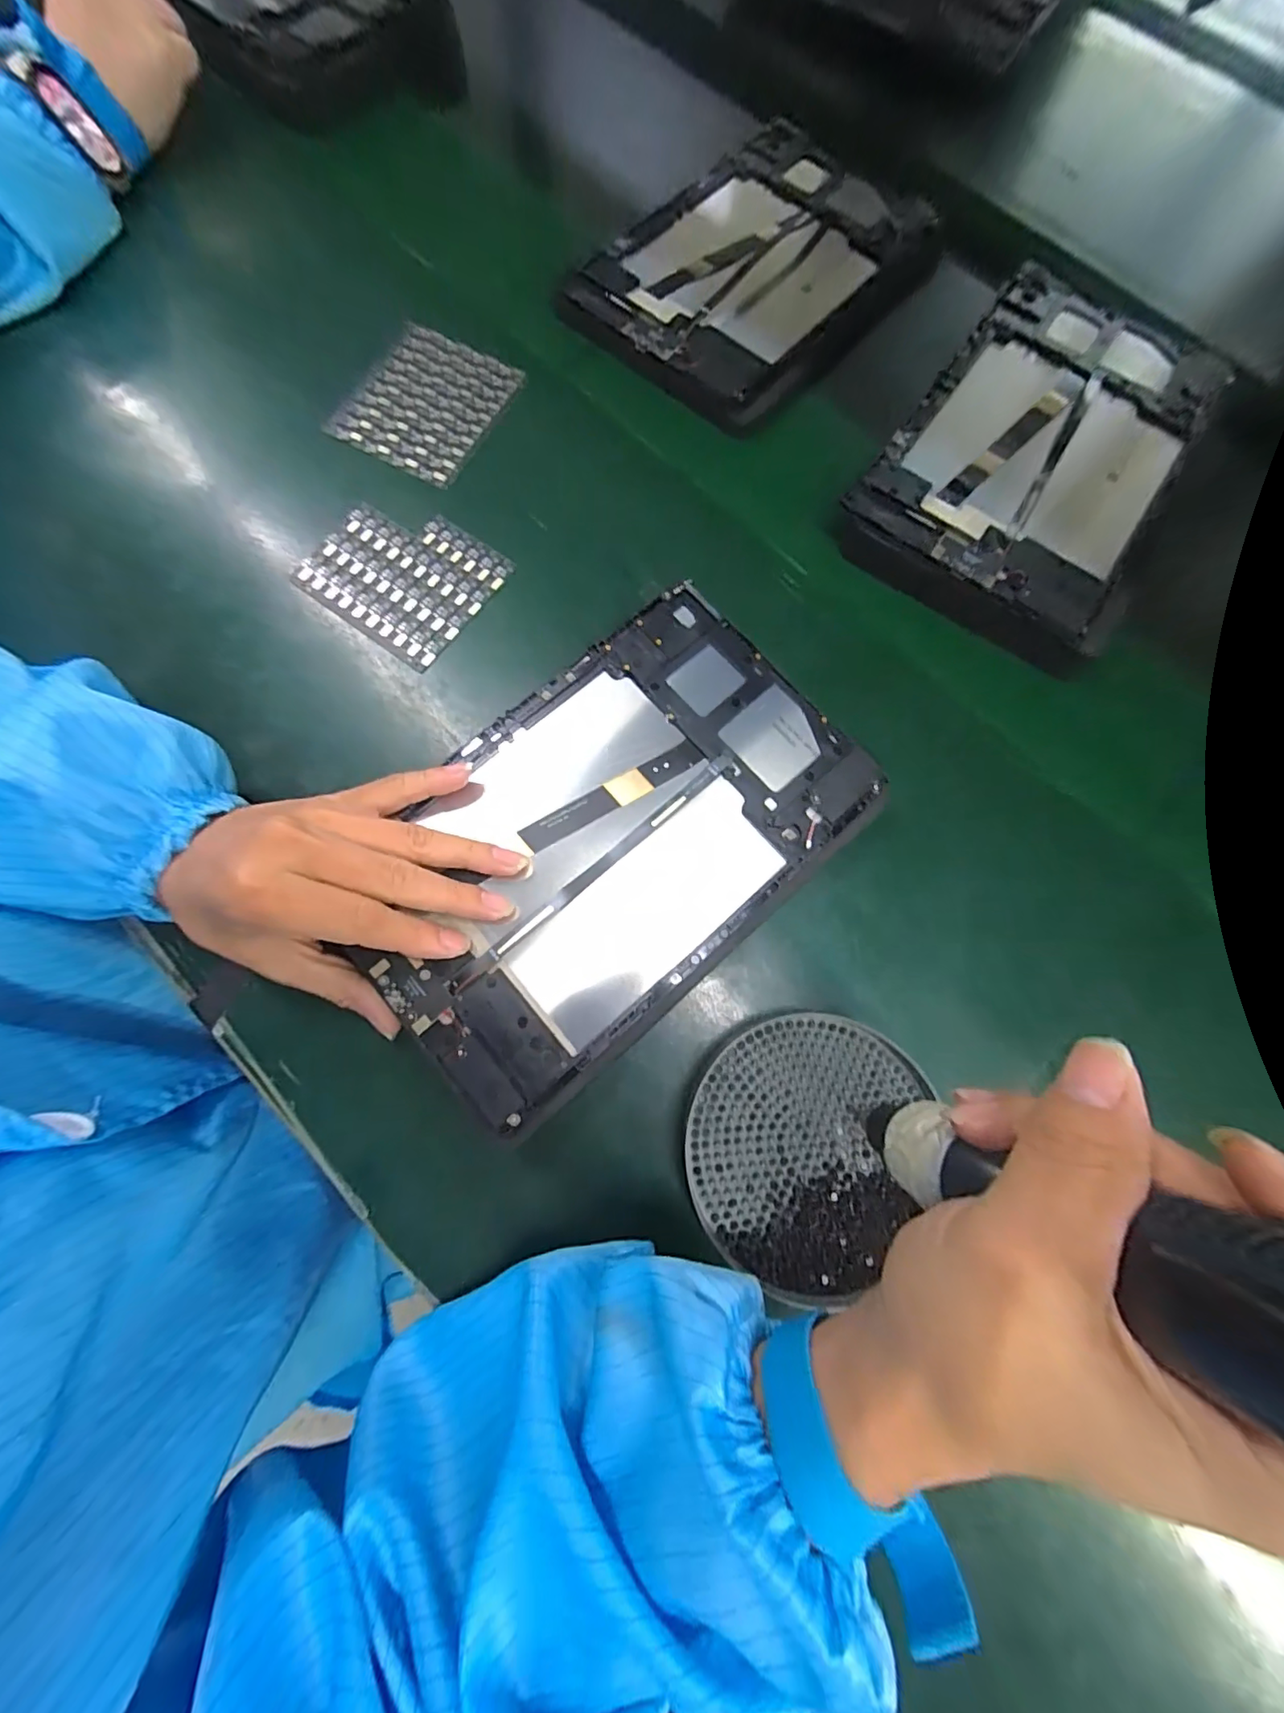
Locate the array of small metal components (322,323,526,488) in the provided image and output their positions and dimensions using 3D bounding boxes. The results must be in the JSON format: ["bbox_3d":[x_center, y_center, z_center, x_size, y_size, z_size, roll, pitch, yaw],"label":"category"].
[{"bbox_3d":[-0.132,-0.281,0.333,0.086,0.006,0.096,27,77,6],"label":"array of small metal components"}]

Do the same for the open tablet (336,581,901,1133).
[{"bbox_3d":[-0.016,-0.010,0.253,0.234,0.010,0.148,-41,80,-8],"label":"open tablet"}]

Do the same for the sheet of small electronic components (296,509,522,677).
[{"bbox_3d":[-0.135,-0.159,0.305,0.096,0.005,0.080,35,78,7],"label":"sheet of small electronic components"}]

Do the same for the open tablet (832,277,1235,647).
[{"bbox_3d":[0.243,-0.248,0.322,0.154,0.009,0.243,33,77,6],"label":"open tablet"}]

